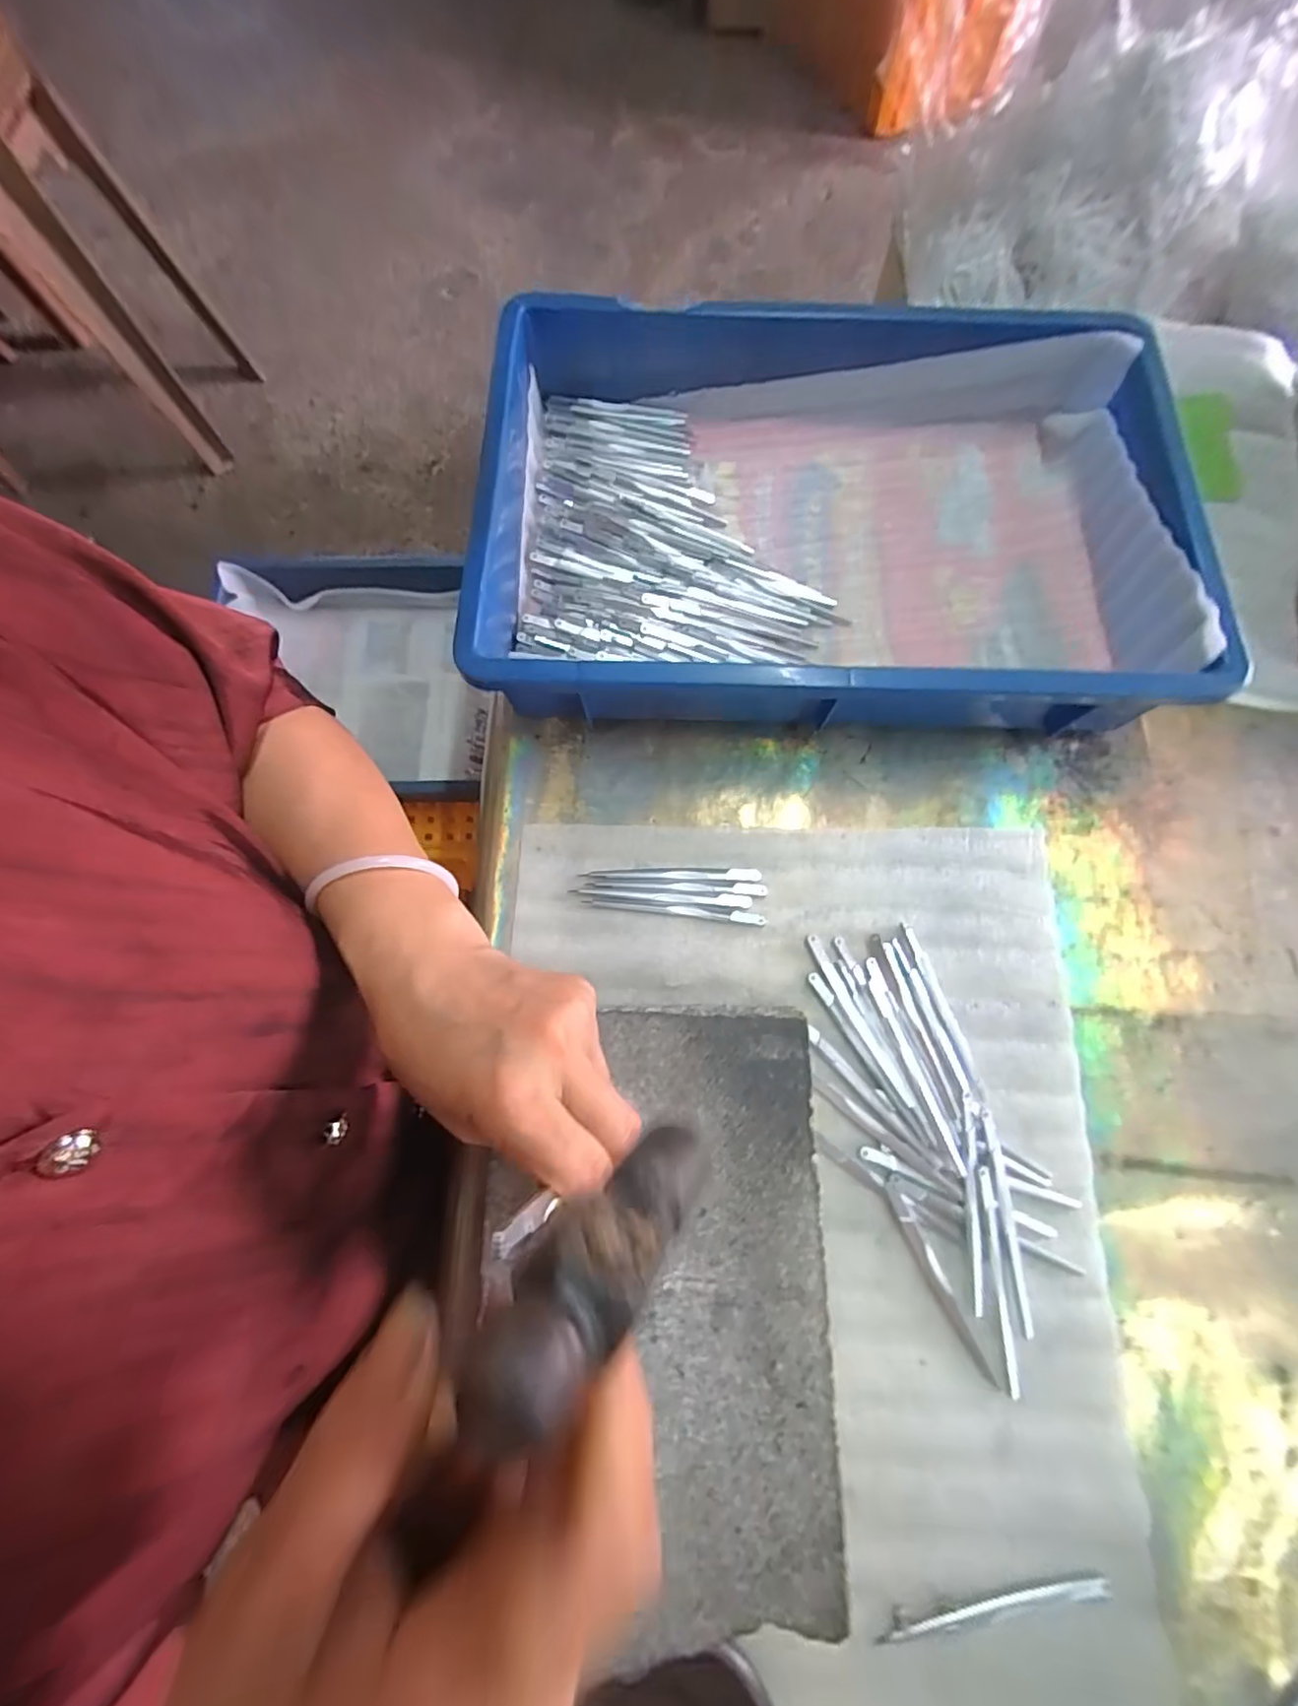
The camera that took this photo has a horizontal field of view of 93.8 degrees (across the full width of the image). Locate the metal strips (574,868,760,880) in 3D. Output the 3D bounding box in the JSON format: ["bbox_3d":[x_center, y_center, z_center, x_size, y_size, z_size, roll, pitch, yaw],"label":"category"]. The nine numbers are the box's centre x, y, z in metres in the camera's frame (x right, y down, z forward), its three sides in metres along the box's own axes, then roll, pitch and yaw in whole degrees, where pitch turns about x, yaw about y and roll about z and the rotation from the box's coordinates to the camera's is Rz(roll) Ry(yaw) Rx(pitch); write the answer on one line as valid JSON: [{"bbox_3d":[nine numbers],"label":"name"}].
[{"bbox_3d":[0.014,0.012,0.371,0.108,0.004,0.008,1,74,0],"label":"metal strips"}]

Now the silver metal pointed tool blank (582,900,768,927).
[{"bbox_3d":[0.016,0.034,0.364,0.108,0.004,0.007,7,74,1],"label":"silver metal pointed tool blank"}]

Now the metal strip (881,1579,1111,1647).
[{"bbox_3d":[0.155,0.340,0.272,0.108,0.004,0.008,-9,74,-3],"label":"metal strip"}]

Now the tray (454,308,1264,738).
[{"bbox_3d":[0.116,-0.217,0.396,0.448,0.076,0.290,2,74,0],"label":"tray"}]

